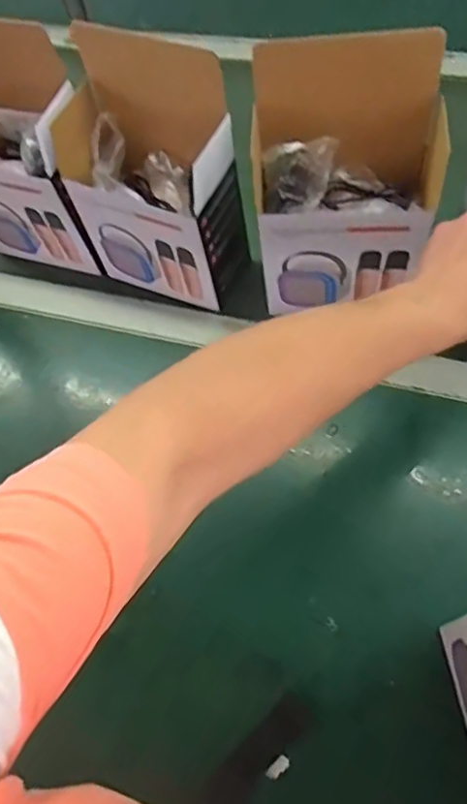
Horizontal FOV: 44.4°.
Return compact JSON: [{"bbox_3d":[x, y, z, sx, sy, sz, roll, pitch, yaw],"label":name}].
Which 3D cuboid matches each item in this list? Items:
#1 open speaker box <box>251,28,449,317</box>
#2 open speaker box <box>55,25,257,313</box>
[{"bbox_3d":[0.097,-0.176,0.493,0.164,0.219,0.083,4,59,2],"label":"open speaker box"},{"bbox_3d":[-0.066,-0.207,0.561,0.160,0.232,0.112,24,62,13],"label":"open speaker box"}]

